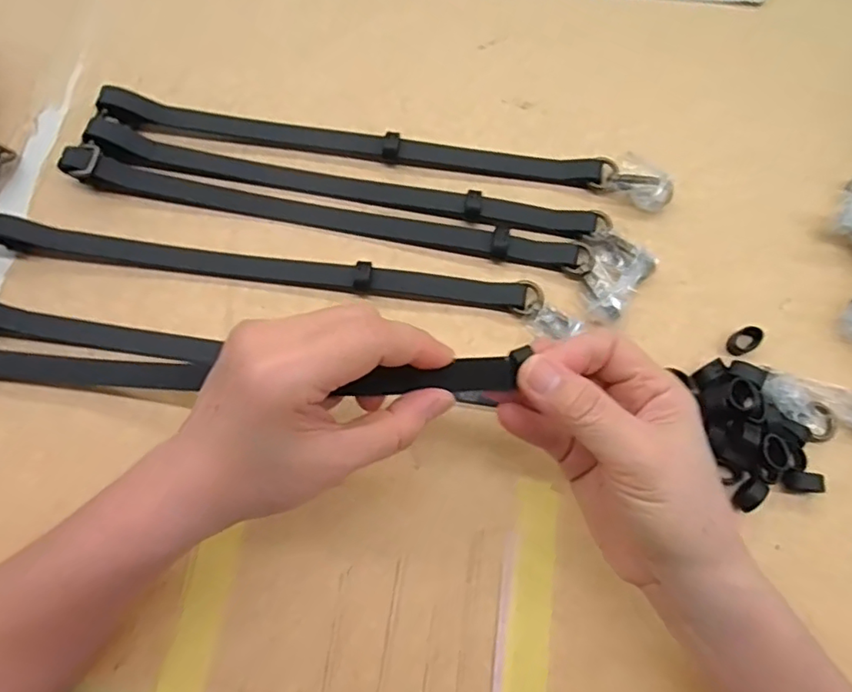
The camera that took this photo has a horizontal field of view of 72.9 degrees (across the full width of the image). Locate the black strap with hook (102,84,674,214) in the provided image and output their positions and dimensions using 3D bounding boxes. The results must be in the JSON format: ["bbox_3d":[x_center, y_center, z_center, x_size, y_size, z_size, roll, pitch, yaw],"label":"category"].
[{"bbox_3d":[-0.030,-0.136,0.382,0.366,0.018,0.031,11,74,5],"label":"black strap with hook"}]

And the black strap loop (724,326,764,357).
[{"bbox_3d":[0.195,-0.003,0.353,0.021,0.010,0.013,-23,74,-5],"label":"black strap loop"}]

